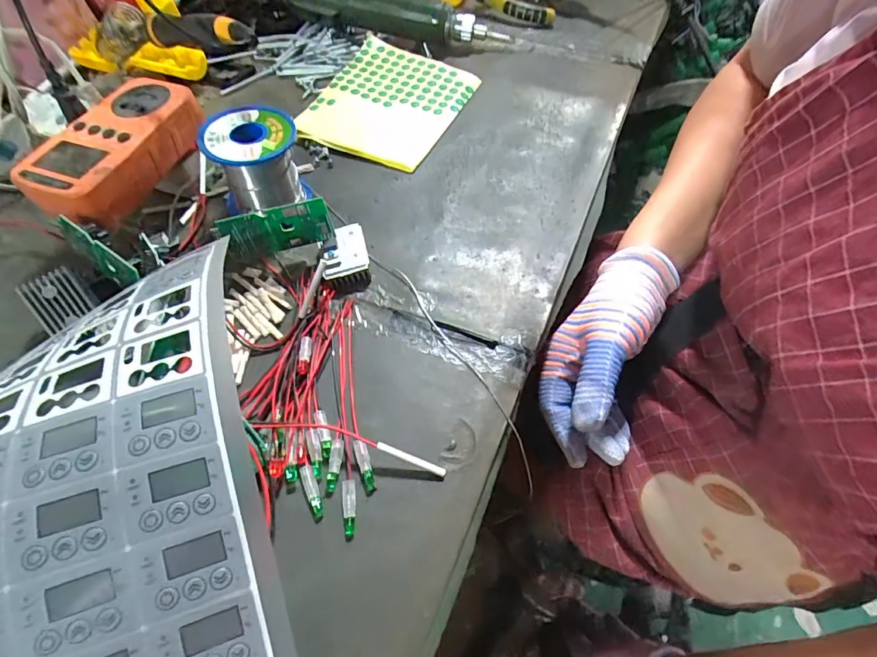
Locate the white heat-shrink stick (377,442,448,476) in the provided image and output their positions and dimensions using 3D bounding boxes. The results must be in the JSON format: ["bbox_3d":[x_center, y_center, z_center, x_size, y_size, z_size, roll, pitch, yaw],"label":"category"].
[{"bbox_3d":[-0.015,0.072,0.242,0.040,0.004,0.005,25,60,-5],"label":"white heat-shrink stick"}]

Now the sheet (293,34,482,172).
[{"bbox_3d":[-0.049,-0.221,0.422,0.132,0.013,0.157,25,64,12],"label":"sheet"}]

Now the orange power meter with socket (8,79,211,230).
[{"bbox_3d":[-0.232,-0.131,0.323,0.078,0.035,0.133,15,60,11],"label":"orange power meter with socket"}]

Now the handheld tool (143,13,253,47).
[{"bbox_3d":[-0.181,-0.221,0.325,0.130,0.023,0.017,21,60,29],"label":"handheld tool"}]

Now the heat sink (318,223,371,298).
[{"bbox_3d":[-0.067,-0.050,0.314,0.032,0.020,0.049,-13,58,-6],"label":"heat sink"}]

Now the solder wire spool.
[{"bbox_3d":[-0.136,-0.123,0.336,0.067,0.064,0.065,-24,60,-12],"label":"solder wire spool"}]

